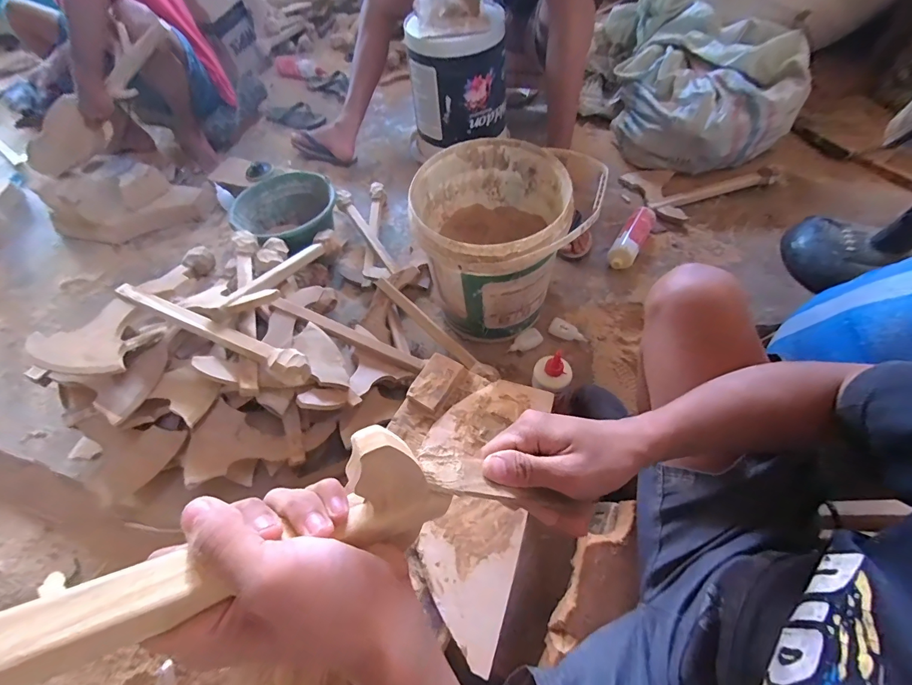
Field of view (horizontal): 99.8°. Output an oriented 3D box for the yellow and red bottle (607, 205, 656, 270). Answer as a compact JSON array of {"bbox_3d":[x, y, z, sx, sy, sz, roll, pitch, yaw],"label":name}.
[{"bbox_3d":[0.469,-0.281,1.020,0.067,0.083,0.212,27,64,21],"label":"yellow and red bottle"}]

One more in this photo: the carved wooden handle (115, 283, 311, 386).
[{"bbox_3d":[-0.416,-0.017,0.651,0.365,0.060,0.049,17,61,16],"label":"carved wooden handle"}]

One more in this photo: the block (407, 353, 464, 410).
[{"bbox_3d":[-0.035,0.064,0.654,0.056,0.016,0.092,26,64,21],"label":"block"}]

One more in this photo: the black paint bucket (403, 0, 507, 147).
[{"bbox_3d":[0.008,-0.809,1.141,0.268,0.287,0.312,-1,58,5],"label":"black paint bucket"}]

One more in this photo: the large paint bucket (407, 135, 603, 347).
[{"bbox_3d":[0.077,-0.205,0.832,0.294,0.341,0.314,-1,64,3],"label":"large paint bucket"}]

